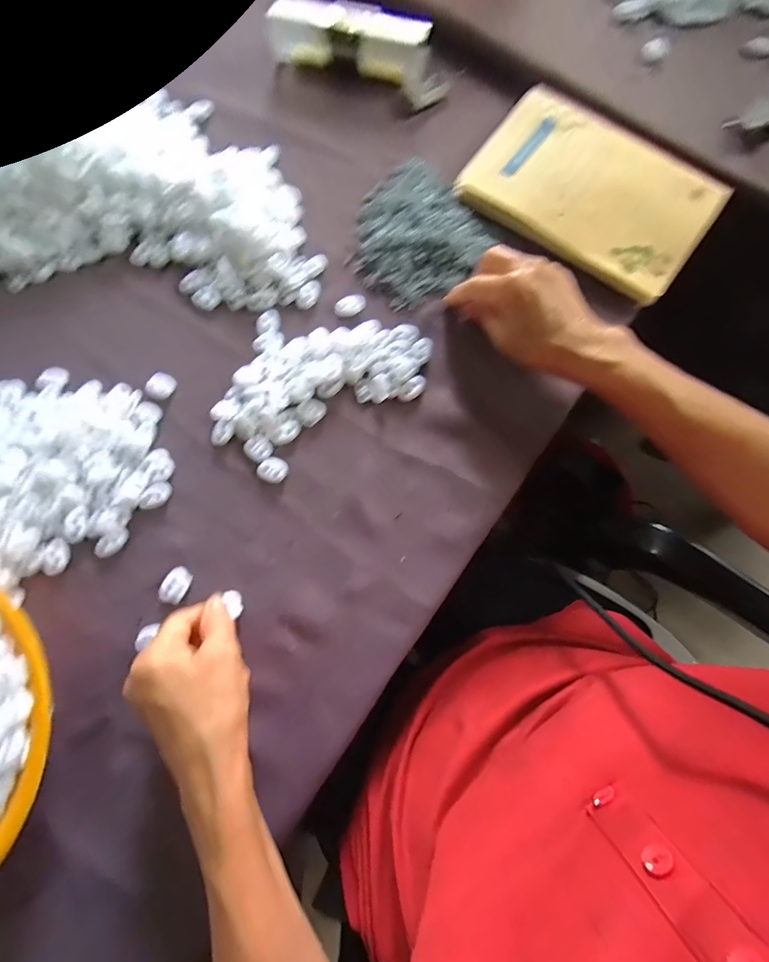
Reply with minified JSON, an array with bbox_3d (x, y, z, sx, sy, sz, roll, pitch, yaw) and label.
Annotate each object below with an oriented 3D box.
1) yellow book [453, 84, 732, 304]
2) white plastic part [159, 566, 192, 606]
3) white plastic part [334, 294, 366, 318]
[{"bbox_3d":[0.190,-0.269,0.385,0.208,0.015,0.143,37,82,7],"label":"yellow book"},{"bbox_3d":[-0.164,0.081,0.332,0.021,0.007,0.027,24,81,5],"label":"white plastic part"},{"bbox_3d":[-0.031,-0.156,0.376,0.029,0.004,0.019,-32,81,-5],"label":"white plastic part"}]

